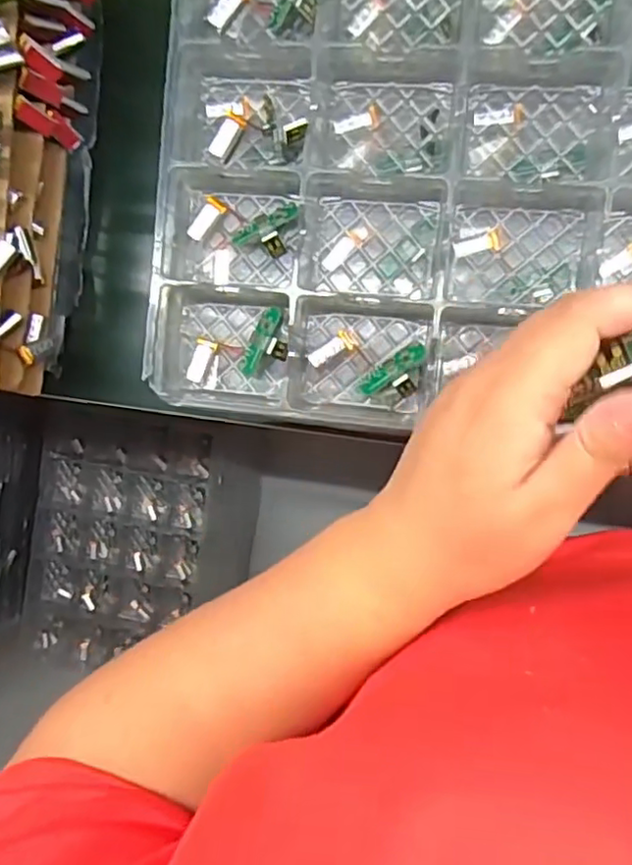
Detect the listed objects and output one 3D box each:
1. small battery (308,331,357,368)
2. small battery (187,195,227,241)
[{"bbox_3d":[0.010,-0.056,0.421,0.032,0.011,0.013,-26,93,5],"label":"small battery"},{"bbox_3d":[-0.074,-0.144,0.427,0.014,0.006,0.030,40,96,-1],"label":"small battery"}]

